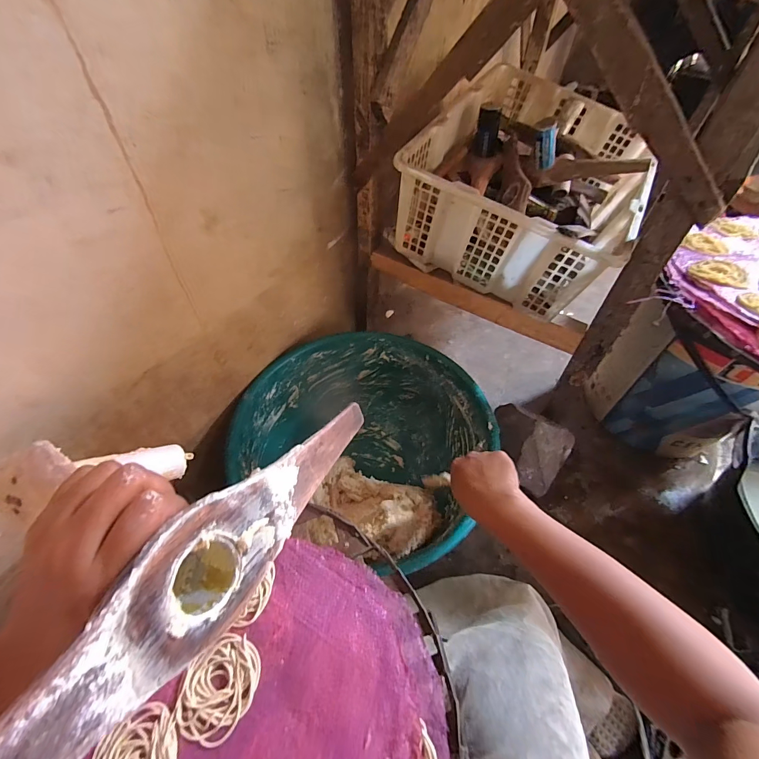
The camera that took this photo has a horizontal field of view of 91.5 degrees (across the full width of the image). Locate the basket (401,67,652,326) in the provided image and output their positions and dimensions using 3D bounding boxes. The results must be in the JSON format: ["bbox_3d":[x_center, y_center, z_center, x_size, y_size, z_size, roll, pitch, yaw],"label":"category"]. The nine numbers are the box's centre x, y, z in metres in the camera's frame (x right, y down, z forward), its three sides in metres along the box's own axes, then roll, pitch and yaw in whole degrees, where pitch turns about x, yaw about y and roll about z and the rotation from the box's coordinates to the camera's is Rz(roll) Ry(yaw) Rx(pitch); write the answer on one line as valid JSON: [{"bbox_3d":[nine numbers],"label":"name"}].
[{"bbox_3d":[0.276,-0.345,0.676,0.342,0.192,0.476,24,55,16],"label":"basket"}]

